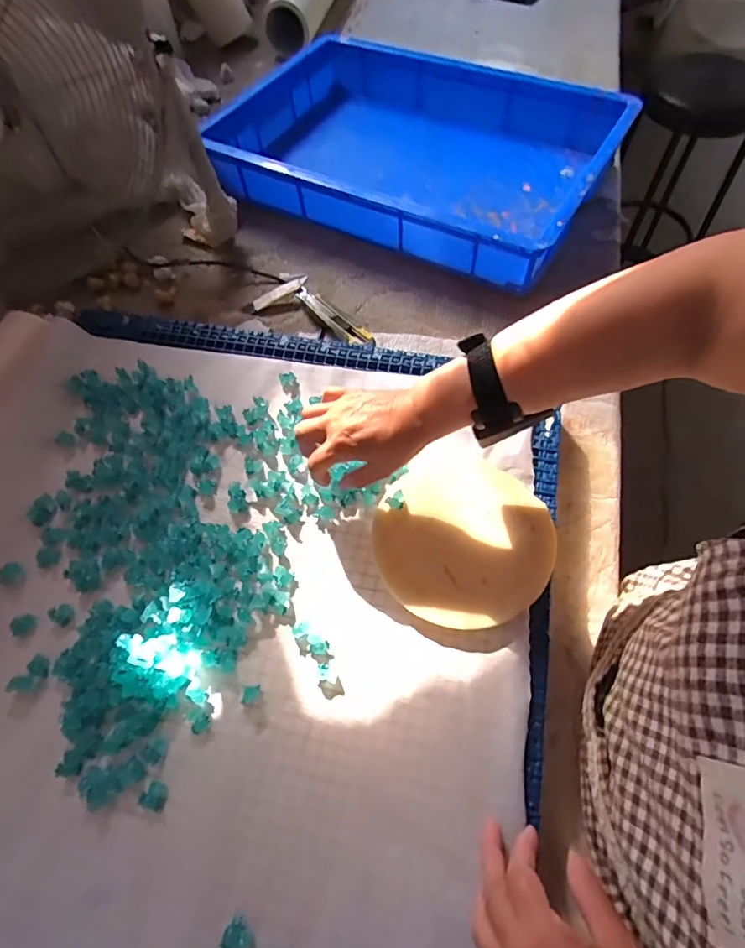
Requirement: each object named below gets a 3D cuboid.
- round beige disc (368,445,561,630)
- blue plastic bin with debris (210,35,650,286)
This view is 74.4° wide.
[{"bbox_3d":[0.080,0.058,0.455,0.161,0.023,0.155,-1,60,2],"label":"round beige disc"},{"bbox_3d":[0.063,-0.565,0.839,0.623,0.091,0.456,27,64,16],"label":"blue plastic bin with debris"}]

